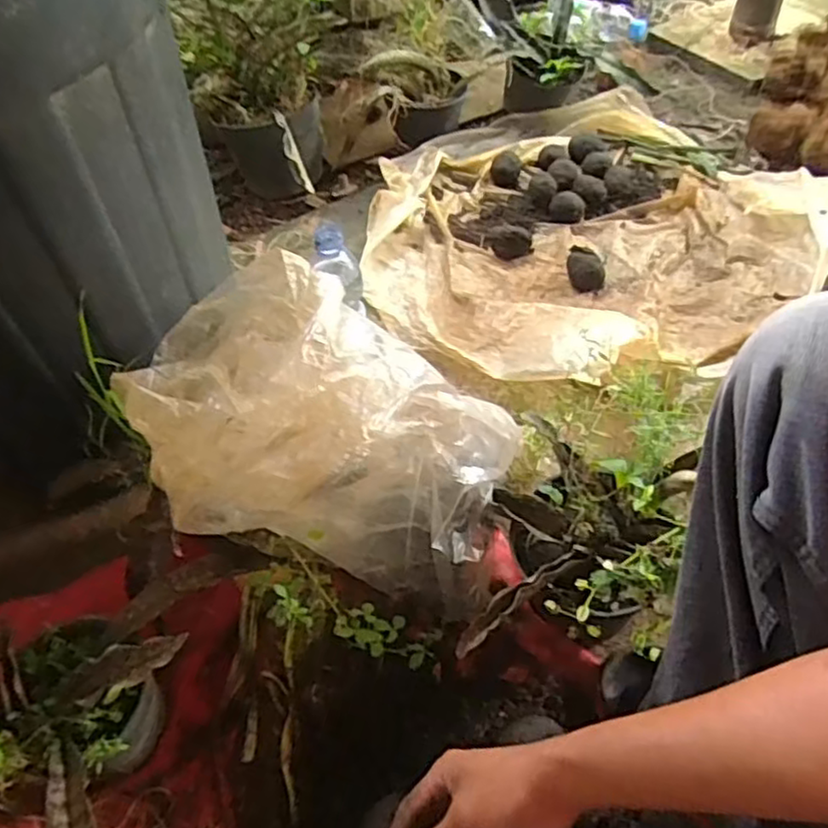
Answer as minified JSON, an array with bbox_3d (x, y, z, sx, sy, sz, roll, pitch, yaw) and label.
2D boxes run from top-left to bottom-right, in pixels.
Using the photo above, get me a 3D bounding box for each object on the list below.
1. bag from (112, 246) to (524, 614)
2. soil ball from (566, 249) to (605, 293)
[{"bbox_3d":[-0.087,0.021,0.617,0.322,0.220,0.213,8,53,12],"label":"bag"},{"bbox_3d":[0.246,-0.207,0.983,0.044,0.043,0.047,-2,51,3],"label":"soil ball"}]

